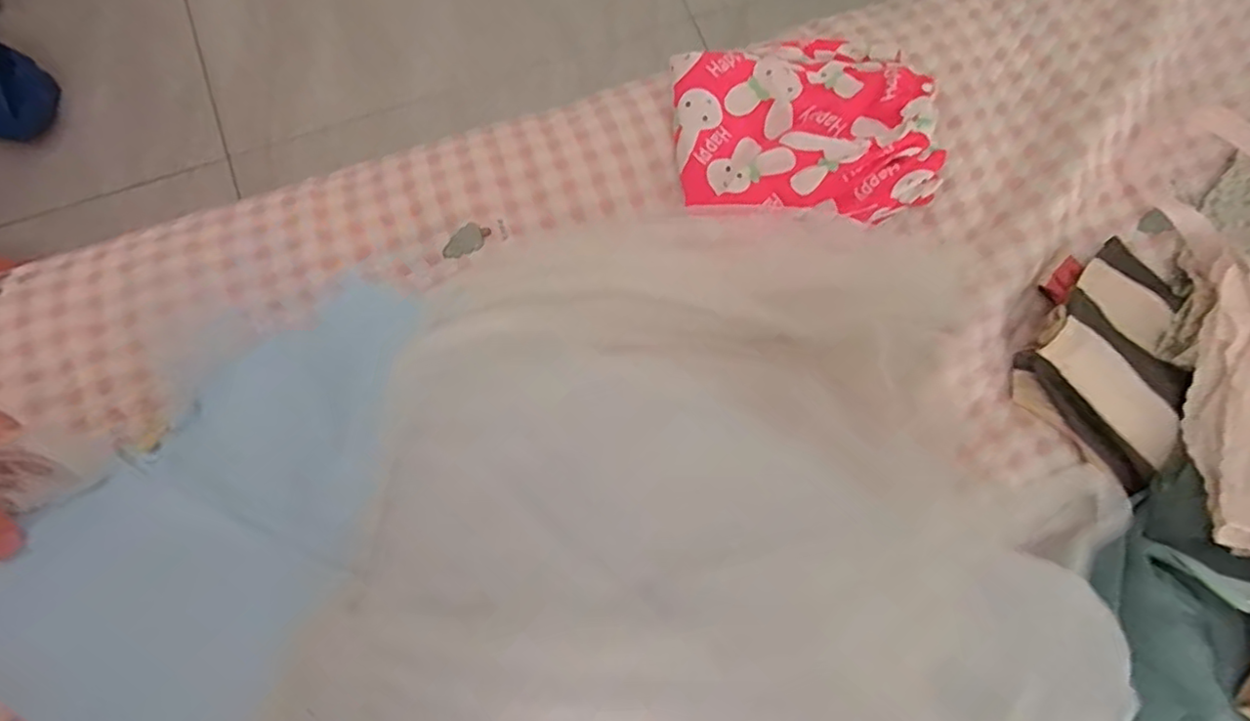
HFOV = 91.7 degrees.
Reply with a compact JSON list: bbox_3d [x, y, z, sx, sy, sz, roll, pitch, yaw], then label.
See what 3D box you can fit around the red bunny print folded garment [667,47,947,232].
[{"bbox_3d":[0.147,-0.192,0.493,0.210,0.050,0.177,-3,80,-2],"label":"red bunny print folded garment"}]

